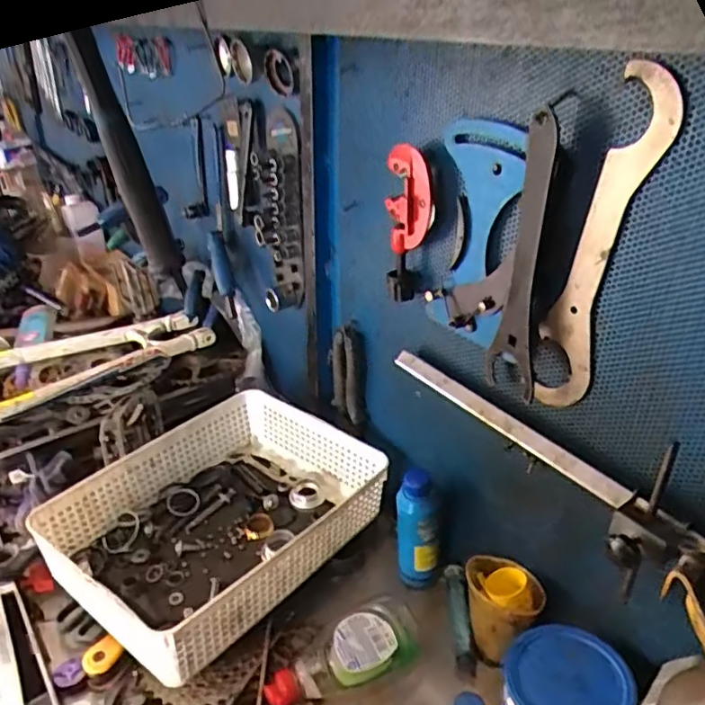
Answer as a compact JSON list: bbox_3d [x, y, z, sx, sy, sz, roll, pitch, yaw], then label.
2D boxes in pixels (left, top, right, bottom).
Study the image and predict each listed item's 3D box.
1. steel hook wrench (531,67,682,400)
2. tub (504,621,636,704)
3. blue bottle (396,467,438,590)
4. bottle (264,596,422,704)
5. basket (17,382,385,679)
[{"bbox_3d":[0.186,-0.070,0.482,0.009,0.269,0.069,-24,37,-36],"label":"steel hook wrench"},{"bbox_3d":[0.182,0.310,0.553,0.097,0.110,0.100,0,29,0],"label":"tub"},{"bbox_3d":[0.073,0.199,0.714,0.049,0.140,0.035,3,29,5],"label":"blue bottle"},{"bbox_3d":[-0.009,0.302,0.644,0.168,0.045,0.064,-11,31,-19],"label":"bottle"},{"bbox_3d":[-0.150,0.198,0.739,0.250,0.111,0.325,21,35,33],"label":"basket"}]

